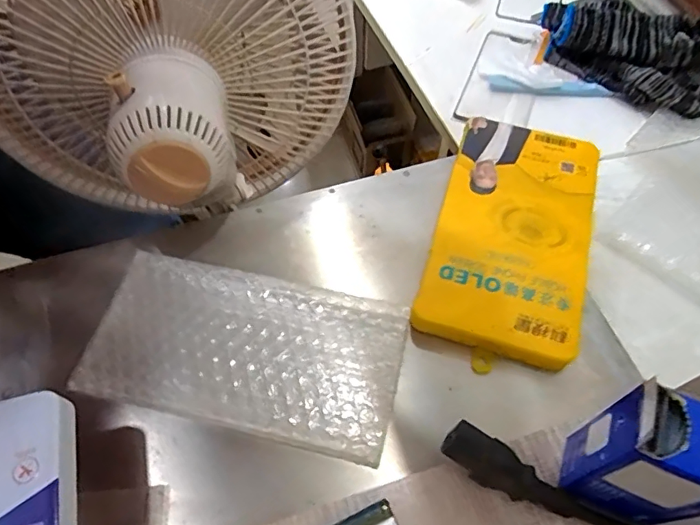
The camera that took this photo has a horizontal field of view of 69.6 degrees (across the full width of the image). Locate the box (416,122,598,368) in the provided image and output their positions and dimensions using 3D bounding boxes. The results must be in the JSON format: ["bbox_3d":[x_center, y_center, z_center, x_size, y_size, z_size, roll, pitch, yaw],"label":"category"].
[{"bbox_3d":[0.117,-0.020,0.369,0.104,0.029,0.194,15,60,12],"label":"box"}]

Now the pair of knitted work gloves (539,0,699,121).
[{"bbox_3d":[0.292,-0.219,0.527,0.195,0.050,0.082,40,66,20],"label":"pair of knitted work gloves"}]

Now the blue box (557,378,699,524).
[{"bbox_3d":[0.147,0.098,0.231,0.074,0.101,0.036,20,61,15],"label":"blue box"}]

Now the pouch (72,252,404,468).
[{"bbox_3d":[-0.068,0.055,0.327,0.196,0.021,0.105,10,59,10],"label":"pouch"}]

